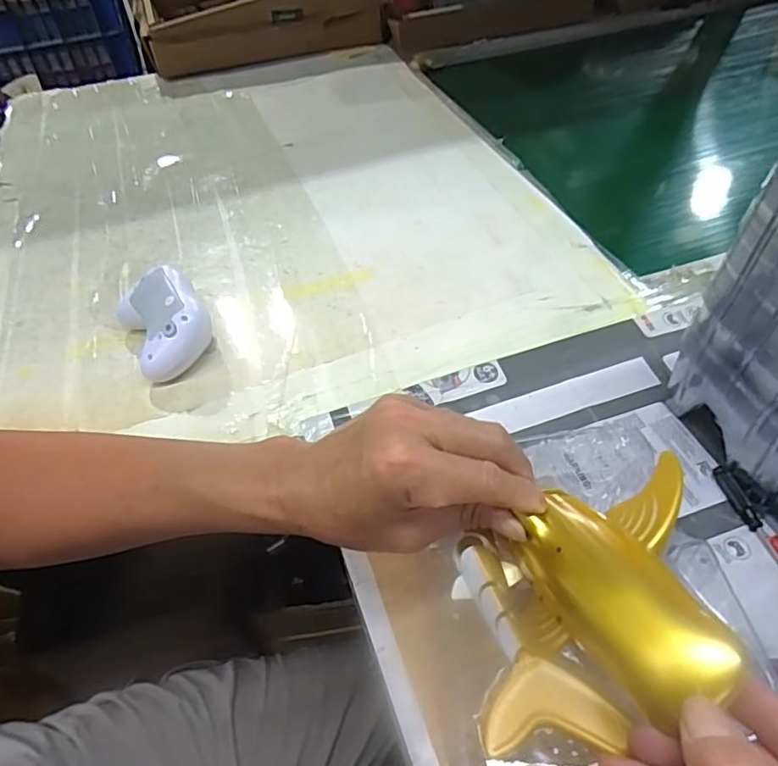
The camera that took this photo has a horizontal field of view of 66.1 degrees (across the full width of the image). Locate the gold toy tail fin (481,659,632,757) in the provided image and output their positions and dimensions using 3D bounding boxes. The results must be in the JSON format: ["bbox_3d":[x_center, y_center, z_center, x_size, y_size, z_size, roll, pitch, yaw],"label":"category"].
[{"bbox_3d":[0.077,0.152,0.280,0.064,0.009,0.038,2,48,6],"label":"gold toy tail fin"}]

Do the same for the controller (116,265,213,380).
[{"bbox_3d":[-0.195,-0.053,0.518,0.067,0.056,0.104,-25,51,-18],"label":"controller"}]

